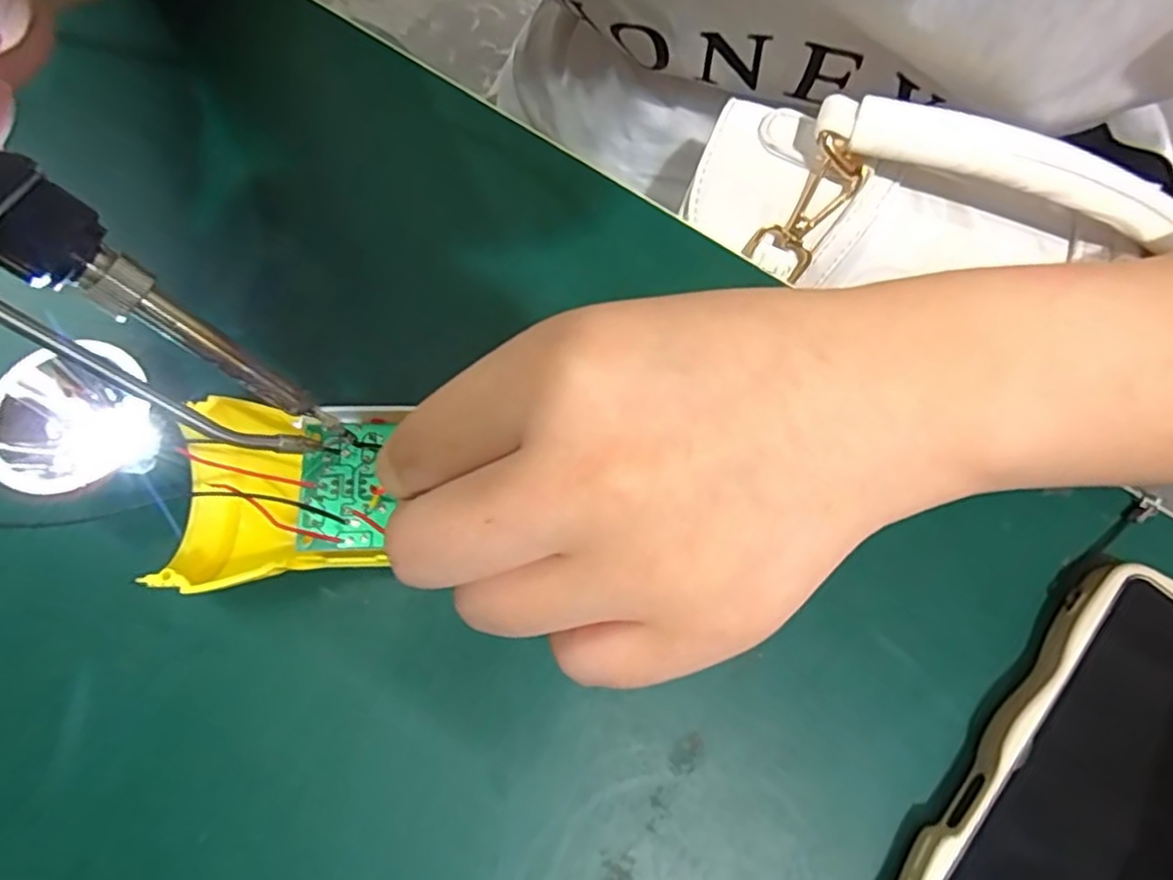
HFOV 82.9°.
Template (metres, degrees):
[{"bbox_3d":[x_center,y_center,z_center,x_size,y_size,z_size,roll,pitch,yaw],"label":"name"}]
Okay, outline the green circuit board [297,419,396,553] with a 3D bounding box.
[{"bbox_3d":[-0.066,0.012,0.180,0.023,0.004,0.035,-1,73,-2],"label":"green circuit board"}]

